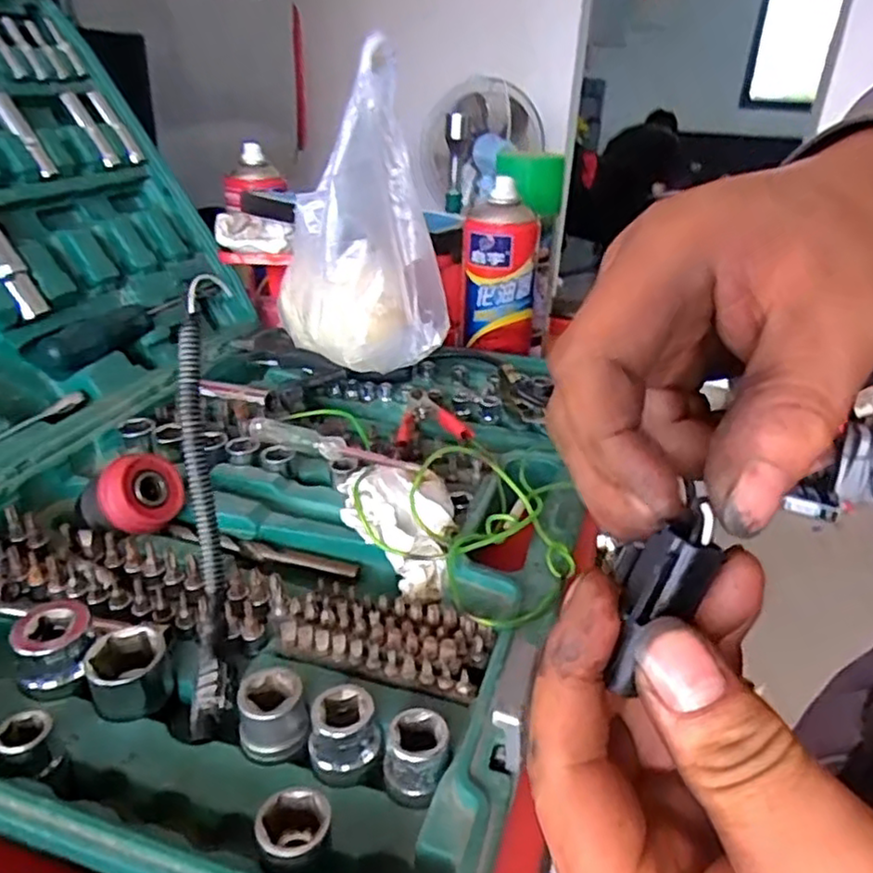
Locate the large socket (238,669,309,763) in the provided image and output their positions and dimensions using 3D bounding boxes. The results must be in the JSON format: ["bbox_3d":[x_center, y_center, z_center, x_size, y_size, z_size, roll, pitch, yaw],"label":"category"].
[{"bbox_3d":[-0.065,0.110,0.272,0.024,0.025,0.024,-8,30,-20],"label":"large socket"}]

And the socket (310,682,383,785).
[{"bbox_3d":[-0.035,0.113,0.262,0.026,0.026,0.024,2,28,-1],"label":"socket"}]

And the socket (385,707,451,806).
[{"bbox_3d":[-0.008,0.119,0.256,0.022,0.023,0.024,2,28,-2],"label":"socket"}]

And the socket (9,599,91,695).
[{"bbox_3d":[-0.165,0.090,0.296,0.029,0.023,0.029,-14,32,-28],"label":"socket"}]

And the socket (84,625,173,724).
[{"bbox_3d":[-0.131,0.100,0.294,0.030,0.027,0.035,-9,30,-21],"label":"socket"}]

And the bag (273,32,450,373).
[{"bbox_3d":[-0.058,-0.141,0.499,0.086,0.215,0.125,-15,33,-30],"label":"bag"}]

